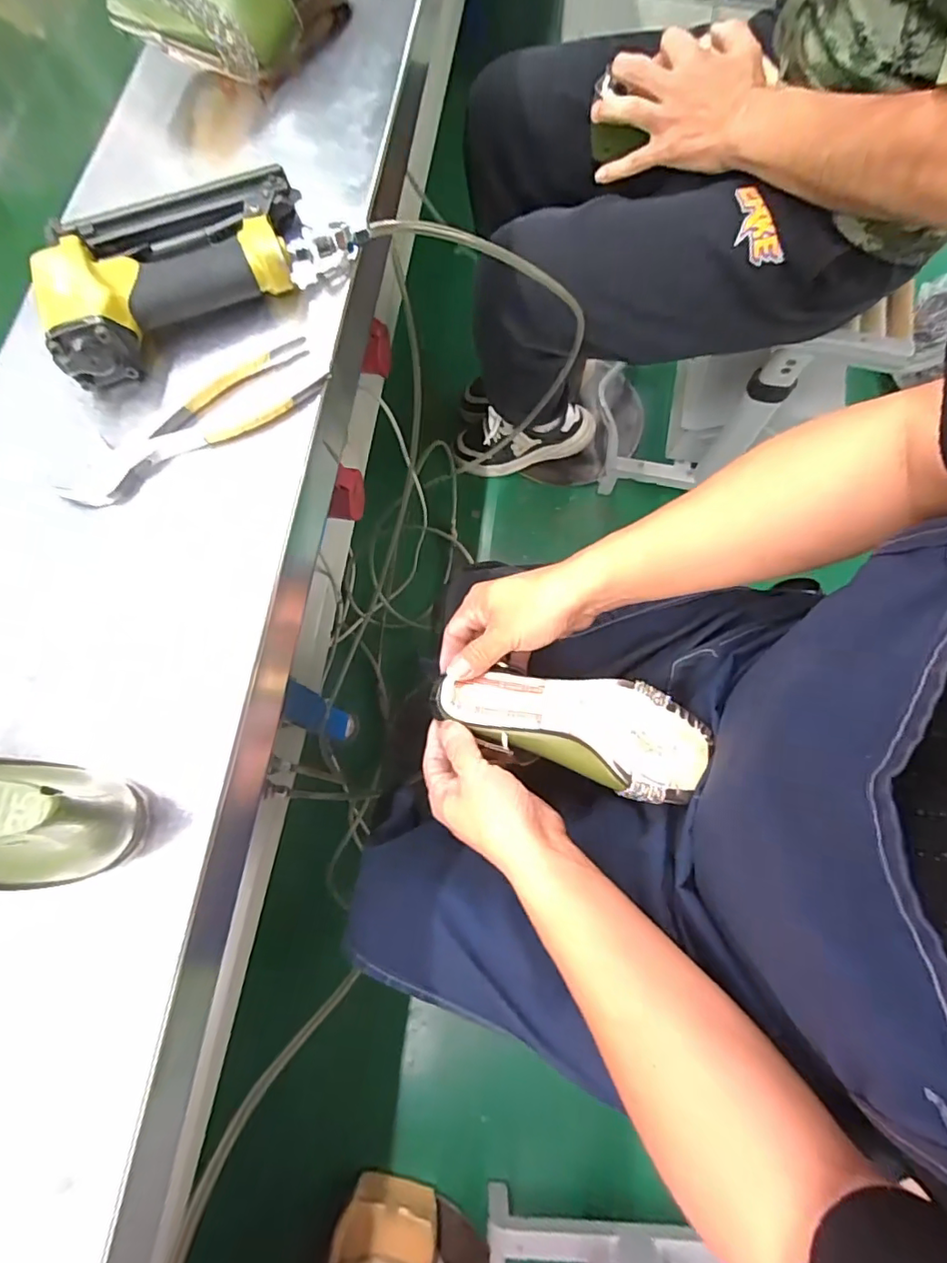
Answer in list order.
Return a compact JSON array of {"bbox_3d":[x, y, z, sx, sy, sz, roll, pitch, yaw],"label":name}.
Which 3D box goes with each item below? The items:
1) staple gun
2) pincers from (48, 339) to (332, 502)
[{"bbox_3d":[-0.214,-0.280,0.408,0.223,0.049,0.119,-32,75,-7],"label":"staple gun"},{"bbox_3d":[-0.191,-0.142,0.382,0.191,0.017,0.051,-36,76,-8],"label":"pincers"}]

